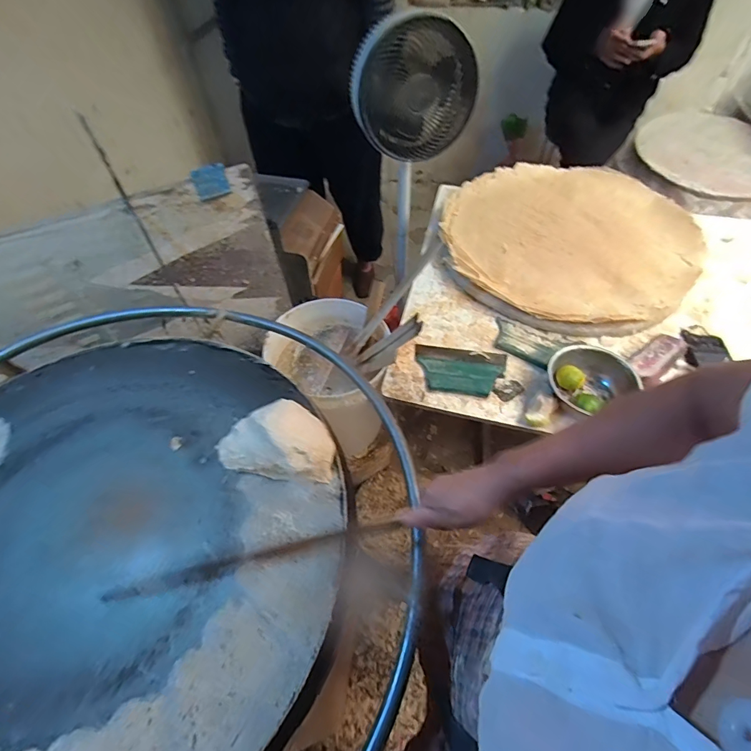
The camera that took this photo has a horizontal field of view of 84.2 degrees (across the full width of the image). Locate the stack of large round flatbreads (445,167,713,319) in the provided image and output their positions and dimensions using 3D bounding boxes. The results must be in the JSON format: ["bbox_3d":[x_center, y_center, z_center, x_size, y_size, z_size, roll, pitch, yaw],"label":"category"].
[{"bbox_3d":[0.488,-0.368,1.078,0.615,0.041,0.597,33,63,23],"label":"stack of large round flatbreads"}]

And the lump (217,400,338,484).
[{"bbox_3d":[-0.130,0.081,0.559,0.146,0.063,0.101,8,56,8],"label":"lump"}]

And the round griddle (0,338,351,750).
[{"bbox_3d":[-0.349,0.202,0.516,0.613,0.020,0.597,-1,55,2],"label":"round griddle"}]

